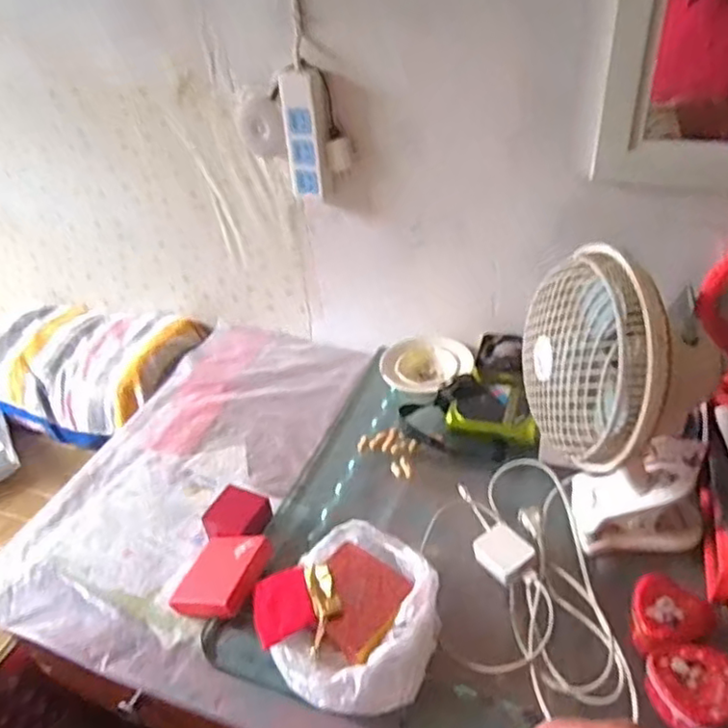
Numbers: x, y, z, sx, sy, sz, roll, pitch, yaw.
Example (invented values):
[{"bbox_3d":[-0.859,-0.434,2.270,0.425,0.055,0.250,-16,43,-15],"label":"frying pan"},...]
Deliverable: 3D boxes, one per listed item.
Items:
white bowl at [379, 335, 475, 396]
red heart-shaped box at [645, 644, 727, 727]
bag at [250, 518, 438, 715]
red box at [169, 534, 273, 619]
[{"bbox_3d":[0.101,0.003,0.984,0.129,0.058,0.129,-3,37,2],"label":"white bowl"},{"bbox_3d":[0.289,0.285,0.570,0.076,0.037,0.074,-26,42,-27],"label":"red heart-shaped box"},{"bbox_3d":[-0.009,0.257,0.653,0.166,0.059,0.174,-30,43,-30],"label":"bag"},{"bbox_3d":[-0.159,0.237,0.719,0.090,0.023,0.105,-10,30,29],"label":"red box"}]

